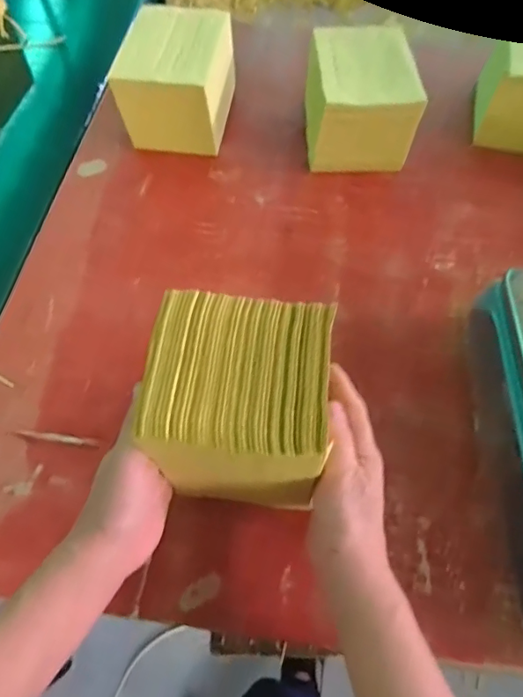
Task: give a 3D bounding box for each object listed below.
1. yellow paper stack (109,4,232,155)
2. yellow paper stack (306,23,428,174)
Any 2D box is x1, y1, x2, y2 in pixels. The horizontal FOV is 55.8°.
[{"bbox_3d":[-0.111,-0.356,0.667,0.122,0.122,0.168,7,62,4],"label":"yellow paper stack"},{"bbox_3d":[0.126,-0.316,0.646,0.124,0.112,0.166,-2,62,-1],"label":"yellow paper stack"}]

